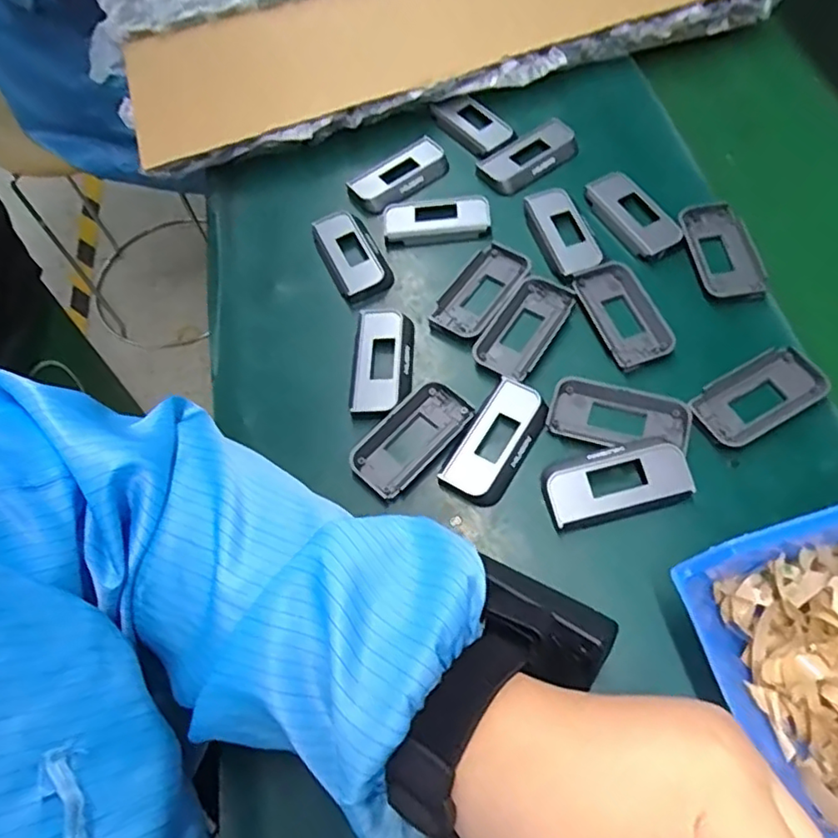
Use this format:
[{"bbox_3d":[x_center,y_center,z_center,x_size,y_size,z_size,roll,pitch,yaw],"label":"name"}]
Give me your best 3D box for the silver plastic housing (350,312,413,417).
[{"bbox_3d":[-0.023,-0.035,0.382,0.034,0.010,0.074,2,62,5],"label":"silver plastic housing"}]

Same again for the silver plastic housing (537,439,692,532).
[{"bbox_3d":[0.104,0.034,0.330,0.076,0.012,0.036,-14,77,-1],"label":"silver plastic housing"}]

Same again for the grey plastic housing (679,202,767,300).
[{"bbox_3d":[0.197,-0.108,0.400,0.039,0.013,0.076,-9,62,-1],"label":"grey plastic housing"}]

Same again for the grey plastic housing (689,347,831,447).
[{"bbox_3d":[0.190,-0.013,0.347,0.076,0.007,0.039,-28,64,-10],"label":"grey plastic housing"}]

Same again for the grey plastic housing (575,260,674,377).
[{"bbox_3d":[0.128,-0.066,0.386,0.040,0.007,0.075,-20,63,-6],"label":"grey plastic housing"}]

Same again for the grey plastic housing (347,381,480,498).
[{"bbox_3d":[-0.004,0.010,0.358,0.037,0.009,0.073,40,71,21],"label":"grey plastic housing"}]

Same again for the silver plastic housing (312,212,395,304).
[{"bbox_3d":[-0.046,-0.114,0.426,0.039,0.016,0.074,-24,63,-9],"label":"silver plastic housing"}]

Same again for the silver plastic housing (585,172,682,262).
[{"bbox_3d":[0.143,-0.139,0.418,0.037,0.011,0.075,-25,63,-9],"label":"silver plastic housing"}]

